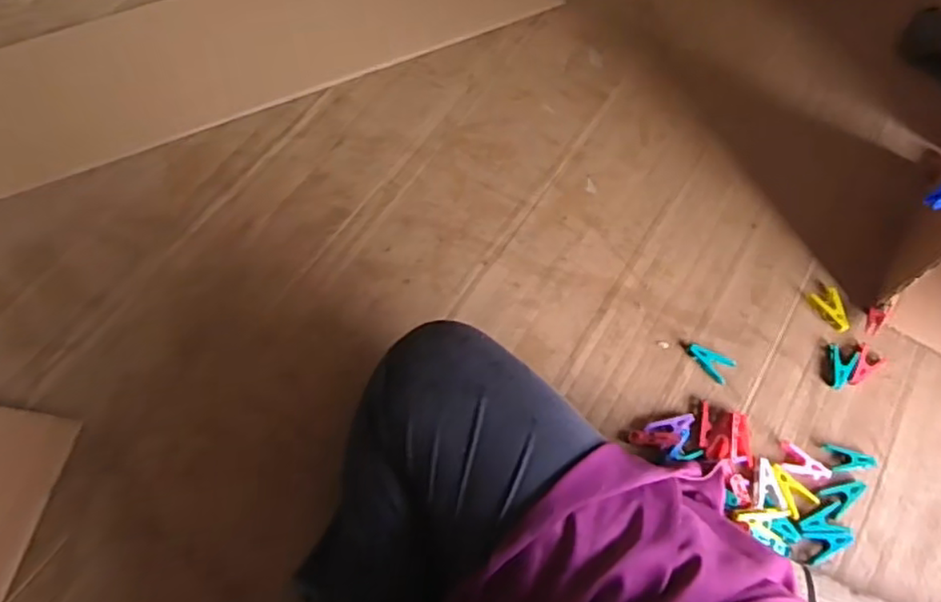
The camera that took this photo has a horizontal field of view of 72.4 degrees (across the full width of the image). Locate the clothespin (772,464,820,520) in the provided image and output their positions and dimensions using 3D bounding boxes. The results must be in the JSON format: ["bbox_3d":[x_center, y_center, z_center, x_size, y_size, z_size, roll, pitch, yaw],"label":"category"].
[{"bbox_3d":[0.332,0.195,0.669,0.036,0.010,0.052,-30,71,-12],"label":"clothespin"}]

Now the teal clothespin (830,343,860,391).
[{"bbox_3d":[0.422,0.076,0.727,0.032,0.008,0.050,17,69,7],"label":"teal clothespin"}]

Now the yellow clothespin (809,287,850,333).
[{"bbox_3d":[0.428,0.011,0.759,0.034,0.007,0.054,-17,69,-7],"label":"yellow clothespin"}]

